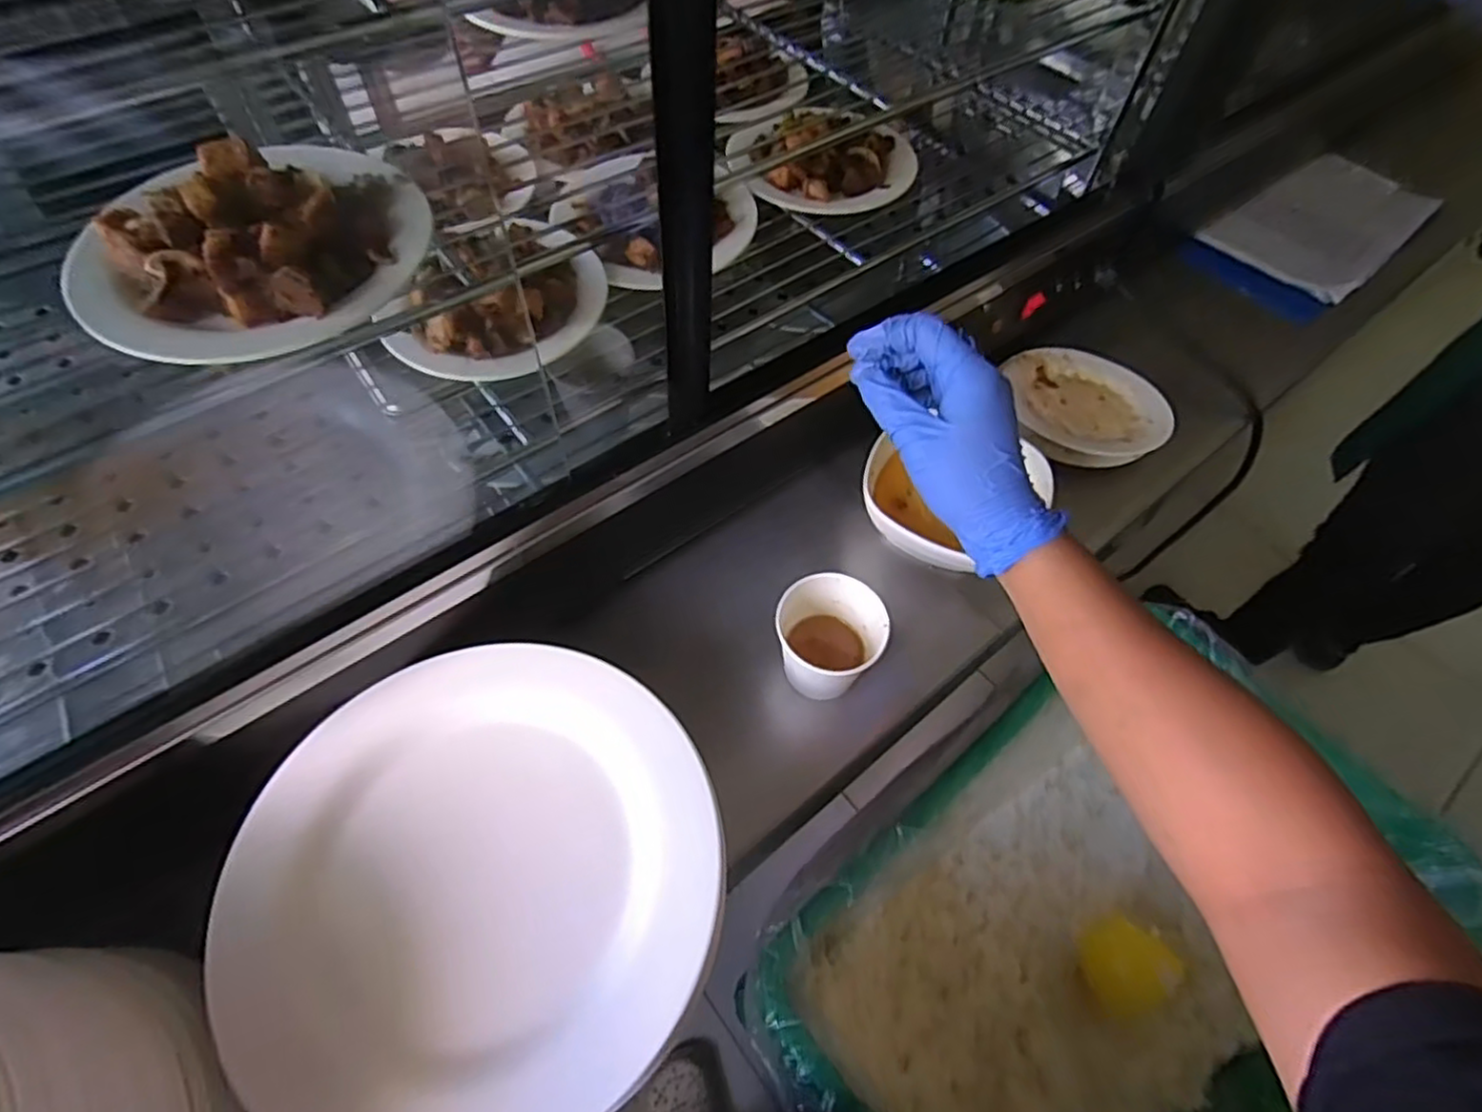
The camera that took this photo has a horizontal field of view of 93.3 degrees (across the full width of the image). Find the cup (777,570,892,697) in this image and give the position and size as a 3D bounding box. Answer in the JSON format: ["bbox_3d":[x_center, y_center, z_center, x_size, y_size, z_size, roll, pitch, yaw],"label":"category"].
[{"bbox_3d":[0.060,0.055,0.476,0.065,0.065,0.060,1,57,-1],"label":"cup"}]

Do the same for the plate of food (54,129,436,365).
[{"bbox_3d":[-0.211,-0.139,0.305,0.140,0.031,0.115,-38,66,-23],"label":"plate of food"}]

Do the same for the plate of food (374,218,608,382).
[{"bbox_3d":[-0.157,-0.174,0.458,0.130,0.035,0.145,18,59,9],"label":"plate of food"}]

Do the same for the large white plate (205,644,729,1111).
[{"bbox_3d":[-0.134,0.165,0.366,0.238,0.024,0.234,1,57,-1],"label":"large white plate"}]

